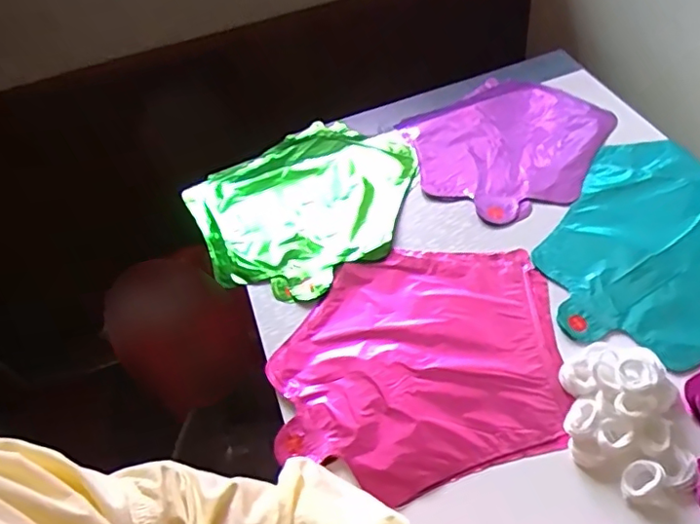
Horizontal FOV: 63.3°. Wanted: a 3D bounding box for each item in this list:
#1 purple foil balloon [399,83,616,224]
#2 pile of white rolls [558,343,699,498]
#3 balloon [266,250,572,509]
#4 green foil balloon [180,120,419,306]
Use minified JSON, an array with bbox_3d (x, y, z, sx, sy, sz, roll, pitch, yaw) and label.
[{"bbox_3d":[0.169,-0.138,0.652,0.215,0.018,0.233,-5,50,5],"label":"purple foil balloon"},{"bbox_3d":[0.199,0.106,0.409,0.084,0.036,0.118,0,50,10],"label":"pile of white rolls"},{"bbox_3d":[0.055,0.079,0.478,0.226,0.012,0.219,-3,50,7],"label":"balloon"},{"bbox_3d":[-0.043,-0.073,0.624,0.250,0.039,0.242,-5,50,5],"label":"green foil balloon"}]

